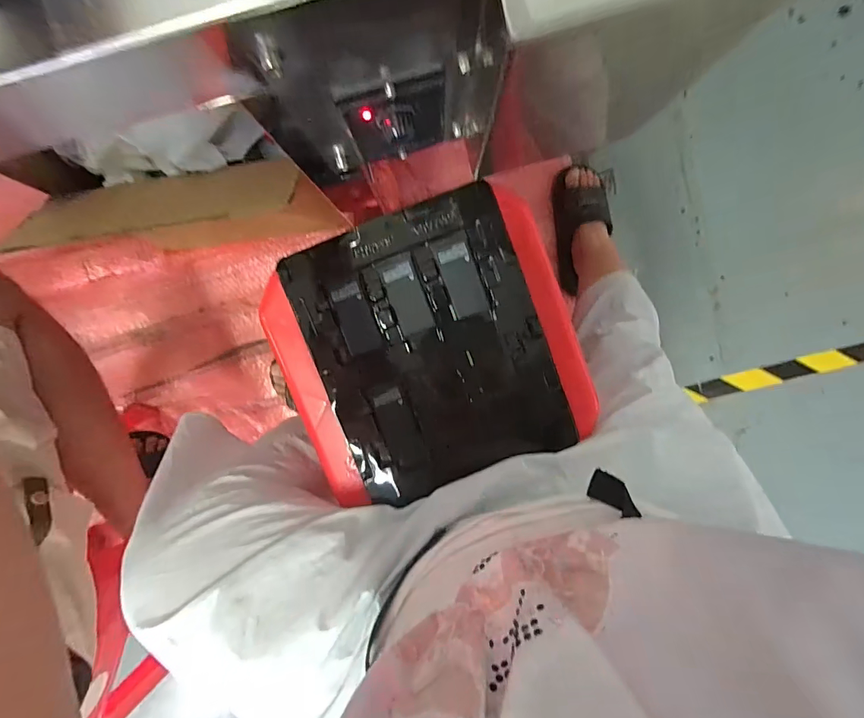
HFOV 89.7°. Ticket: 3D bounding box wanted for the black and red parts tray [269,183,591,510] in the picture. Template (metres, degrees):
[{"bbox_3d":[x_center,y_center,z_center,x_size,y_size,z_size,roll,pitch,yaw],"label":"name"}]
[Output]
[{"bbox_3d":[-0.002,-0.008,0.432,0.285,0.030,0.262,-21,95,2],"label":"black and red parts tray"}]

